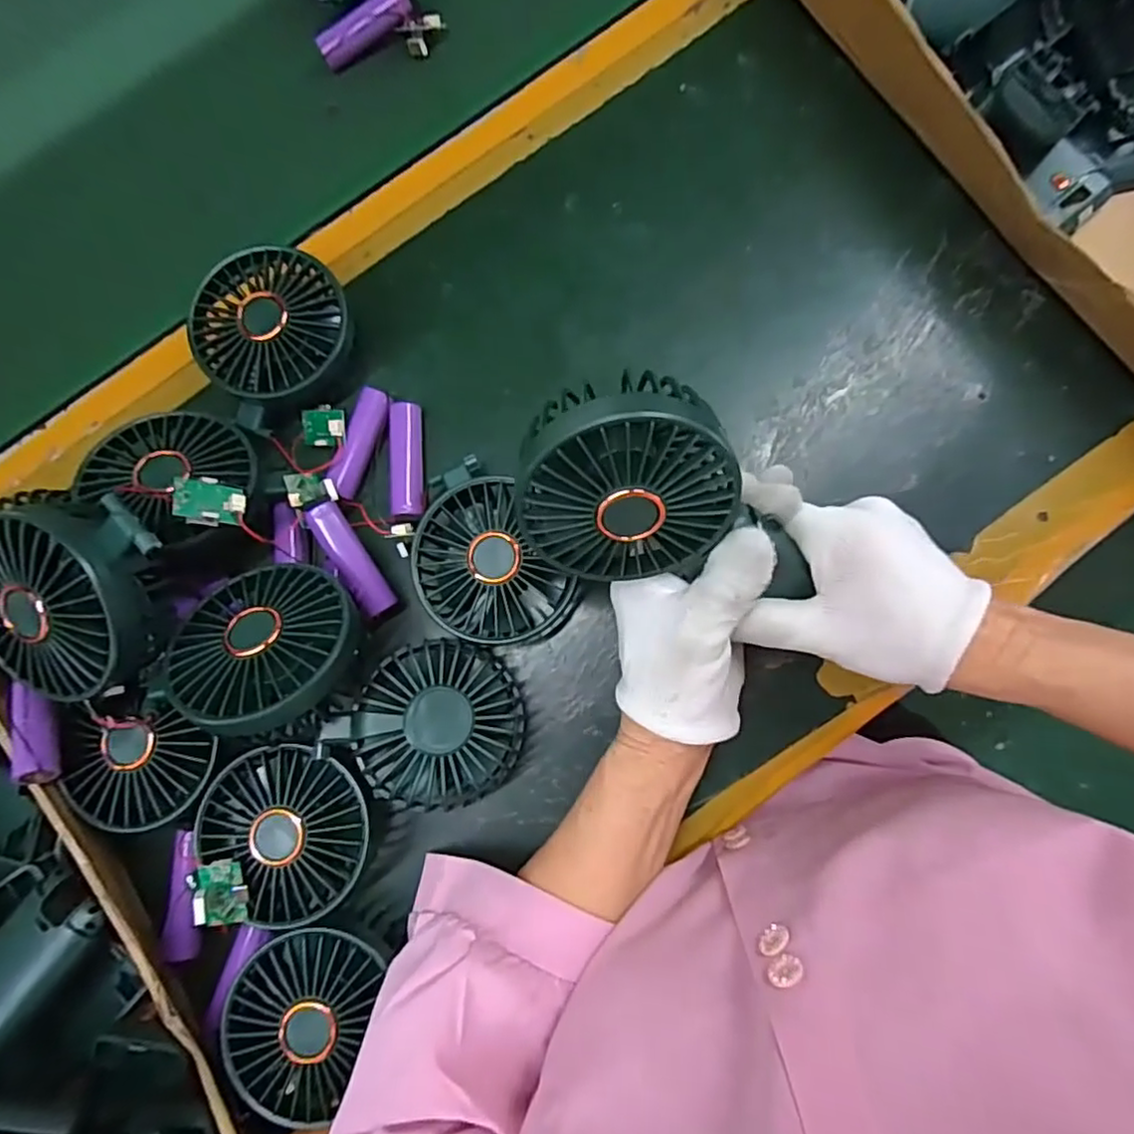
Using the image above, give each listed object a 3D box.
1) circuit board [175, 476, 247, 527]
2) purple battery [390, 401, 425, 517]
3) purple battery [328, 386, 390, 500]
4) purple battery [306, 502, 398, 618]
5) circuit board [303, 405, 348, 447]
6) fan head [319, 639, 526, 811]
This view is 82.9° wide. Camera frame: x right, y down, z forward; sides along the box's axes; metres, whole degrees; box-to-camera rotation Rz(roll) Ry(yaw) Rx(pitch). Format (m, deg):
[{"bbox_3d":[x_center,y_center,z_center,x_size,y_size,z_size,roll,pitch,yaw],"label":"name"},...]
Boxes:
[{"bbox_3d":[-0.174,-0.032,0.313,0.030,0.008,0.023,3,74,-39],"label":"circuit board"},{"bbox_3d":[-0.093,-0.062,0.376,0.017,0.018,0.068,-4,81,3],"label":"purple battery"},{"bbox_3d":[-0.120,-0.072,0.378,0.018,0.018,0.066,18,83,6],"label":"purple battery"},{"bbox_3d":[-0.118,-0.004,0.349,0.018,0.016,0.065,-32,80,-2],"label":"purple battery"},{"bbox_3d":[-0.141,-0.082,0.370,0.027,0.009,0.022,3,81,4],"label":"circuit board"},{"bbox_3d":[-0.065,0.084,0.338,0.080,0.055,0.083,-1,81,4],"label":"fan head"}]

